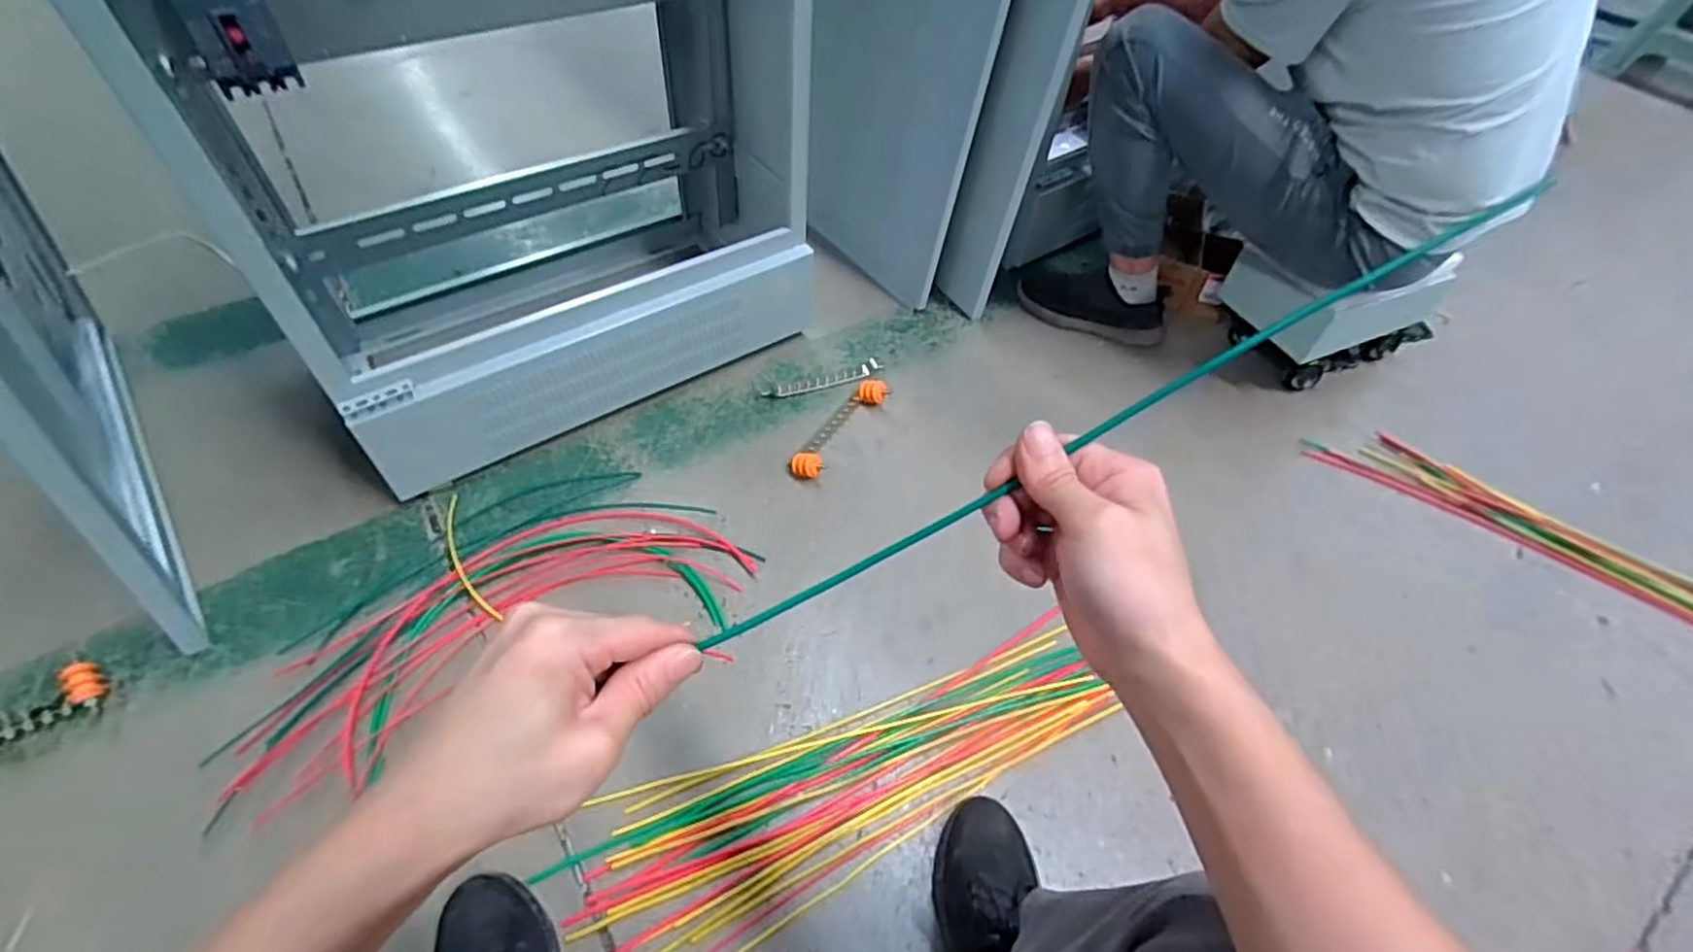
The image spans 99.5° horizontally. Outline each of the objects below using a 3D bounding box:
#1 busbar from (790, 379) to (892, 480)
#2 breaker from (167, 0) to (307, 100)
[{"bbox_3d":[-0.012,-0.078,1.164,0.056,0.034,0.233,30,56,17],"label":"busbar"},{"bbox_3d":[-0.630,-0.466,0.726,0.082,0.125,0.070,-30,61,-25],"label":"breaker"}]

